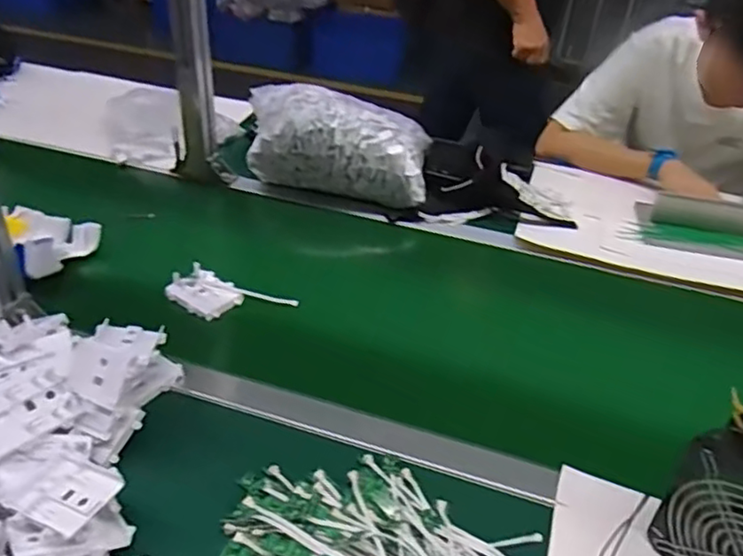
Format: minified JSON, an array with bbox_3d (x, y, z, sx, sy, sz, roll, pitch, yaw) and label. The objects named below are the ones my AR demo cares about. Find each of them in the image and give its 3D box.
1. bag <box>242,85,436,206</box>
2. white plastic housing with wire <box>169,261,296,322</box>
[{"bbox_3d":[-0.060,-0.230,1.079,0.314,0.126,0.155,7,36,4],"label":"bag"},{"bbox_3d":[-0.187,0.026,0.834,0.160,0.026,0.072,13,36,11],"label":"white plastic housing with wire"}]

